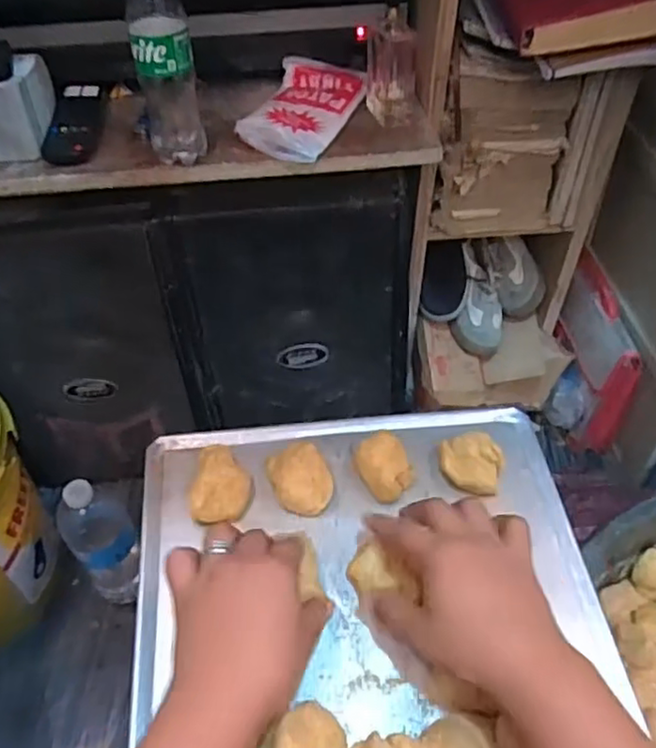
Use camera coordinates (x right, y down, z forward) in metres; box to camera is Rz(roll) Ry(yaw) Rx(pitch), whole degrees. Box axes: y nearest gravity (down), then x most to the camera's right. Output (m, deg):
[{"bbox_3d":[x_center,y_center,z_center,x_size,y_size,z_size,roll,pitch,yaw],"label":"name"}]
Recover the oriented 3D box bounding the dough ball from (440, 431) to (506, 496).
[{"bbox_3d":[0.115,0.071,0.525,0.049,0.025,0.043,16,49,17],"label":"dough ball"}]

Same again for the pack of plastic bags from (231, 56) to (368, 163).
[{"bbox_3d":[-0.025,-0.292,0.712,0.100,0.021,0.192,10,48,13],"label":"pack of plastic bags"}]

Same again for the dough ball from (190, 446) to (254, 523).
[{"bbox_3d":[-0.083,0.083,0.509,0.043,0.025,0.062,-1,47,2],"label":"dough ball"}]

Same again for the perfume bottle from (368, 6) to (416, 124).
[{"bbox_3d":[0.069,-0.322,0.692,0.058,0.100,0.045,3,47,6],"label":"perfume bottle"}]

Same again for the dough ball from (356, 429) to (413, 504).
[{"bbox_3d":[0.044,0.072,0.520,0.040,0.020,0.051,-20,49,-15],"label":"dough ball"}]

